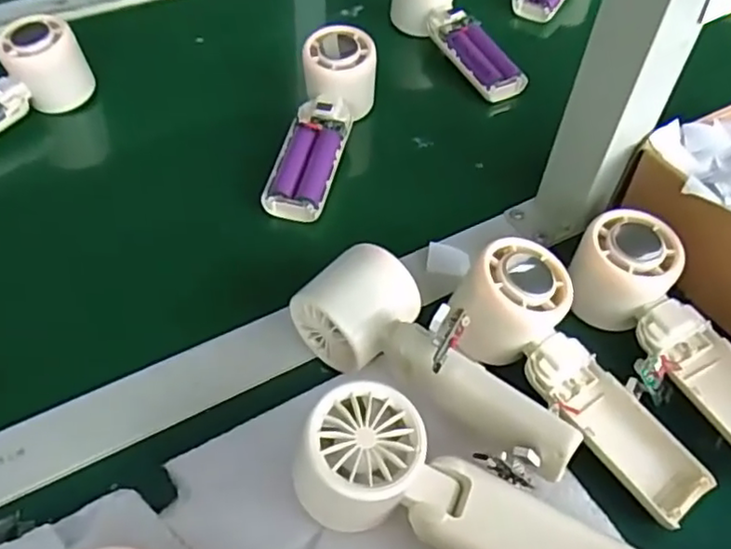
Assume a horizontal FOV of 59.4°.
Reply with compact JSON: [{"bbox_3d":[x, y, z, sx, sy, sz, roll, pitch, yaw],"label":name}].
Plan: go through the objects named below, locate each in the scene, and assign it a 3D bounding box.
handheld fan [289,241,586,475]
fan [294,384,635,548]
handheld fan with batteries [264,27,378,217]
[{"bbox_3d":[0.037,0.049,0.342,0.157,0.054,0.055,37,58,24],"label":"handheld fan"},{"bbox_3d":[0.045,0.108,0.299,0.161,0.050,0.053,27,55,0],"label":"fan"},{"bbox_3d":[-0.033,-0.112,0.484,0.052,0.038,0.165,13,67,7],"label":"handheld fan with batteries"}]

